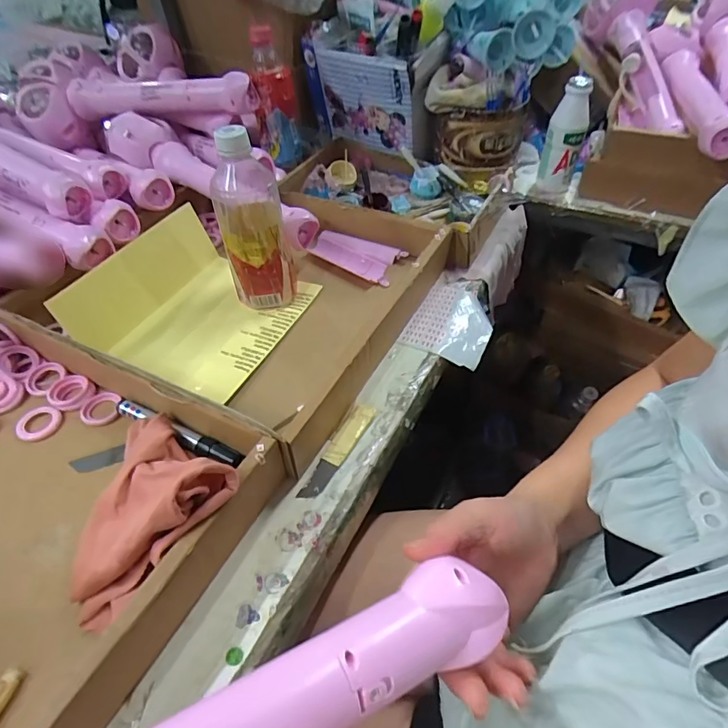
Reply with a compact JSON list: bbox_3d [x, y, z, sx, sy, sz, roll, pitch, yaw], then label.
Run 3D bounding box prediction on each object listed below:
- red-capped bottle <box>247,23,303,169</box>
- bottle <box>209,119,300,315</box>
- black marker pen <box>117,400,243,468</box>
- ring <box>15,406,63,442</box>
[{"bbox_3d":[-0.122,-0.366,0.656,0.055,0.164,0.068,-5,48,-3],"label":"red-capped bottle"},{"bbox_3d":[-0.116,-0.149,0.492,0.070,0.179,0.078,-12,49,-11],"label":"bottle"},{"bbox_3d":[-0.164,0.060,0.410,0.139,0.022,0.017,19,51,18],"label":"black marker pen"},{"bbox_3d":[-0.299,0.054,0.429,0.036,0.005,0.036,-1,47,1],"label":"ring"}]

